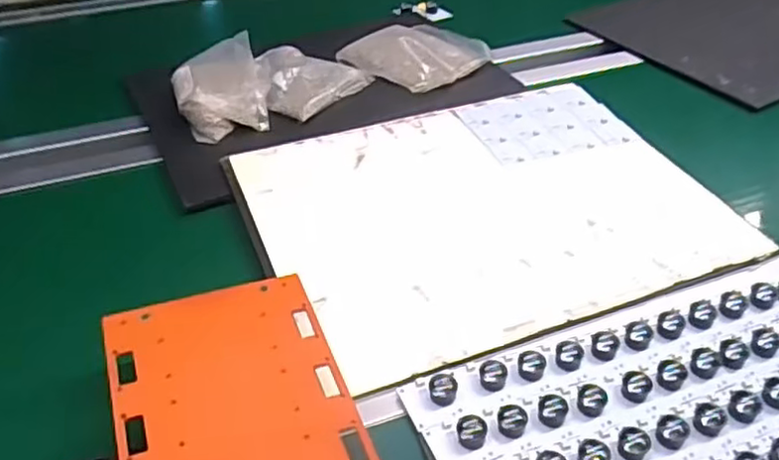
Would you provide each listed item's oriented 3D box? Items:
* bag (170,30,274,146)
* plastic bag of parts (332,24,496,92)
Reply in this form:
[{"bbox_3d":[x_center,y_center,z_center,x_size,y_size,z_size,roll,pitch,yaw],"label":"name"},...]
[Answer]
[{"bbox_3d":[-0.220,-0.187,0.879,0.117,0.054,0.163,-14,42,-16],"label":"bag"},{"bbox_3d":[0.035,-0.261,0.977,0.176,0.033,0.171,31,49,32],"label":"plastic bag of parts"}]

